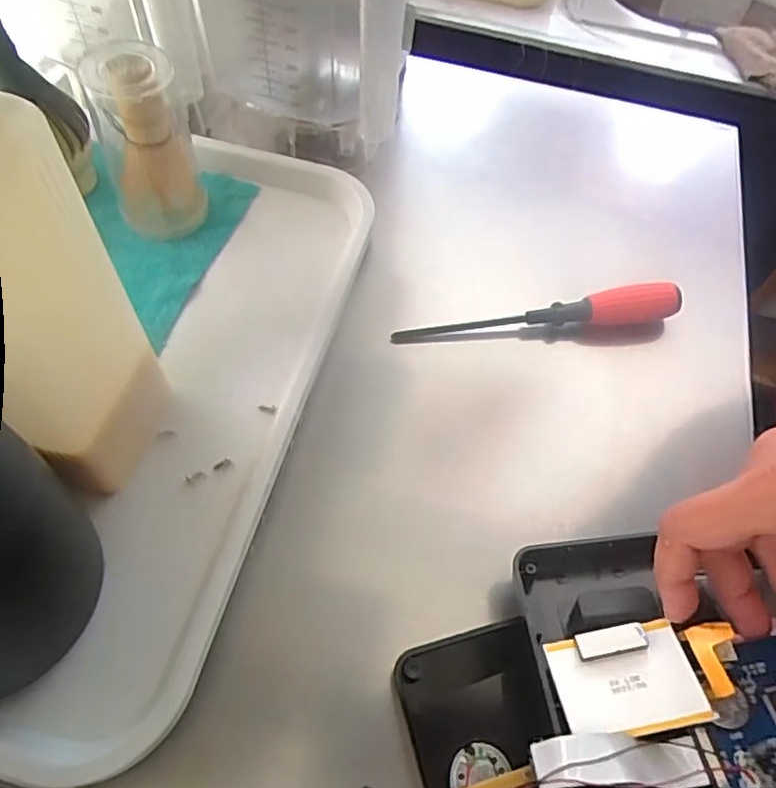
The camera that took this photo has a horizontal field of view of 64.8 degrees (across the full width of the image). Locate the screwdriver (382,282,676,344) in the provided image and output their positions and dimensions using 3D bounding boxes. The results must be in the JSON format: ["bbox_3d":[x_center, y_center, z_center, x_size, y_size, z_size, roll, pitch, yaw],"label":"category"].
[{"bbox_3d":[0.102,-0.053,0.412,0.195,0.032,0.018,-6,58,-9],"label":"screwdriver"}]

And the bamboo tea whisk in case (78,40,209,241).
[{"bbox_3d":[-0.155,-0.162,0.390,0.057,0.117,0.055,-16,60,-14],"label":"bamboo tea whisk in case"}]

